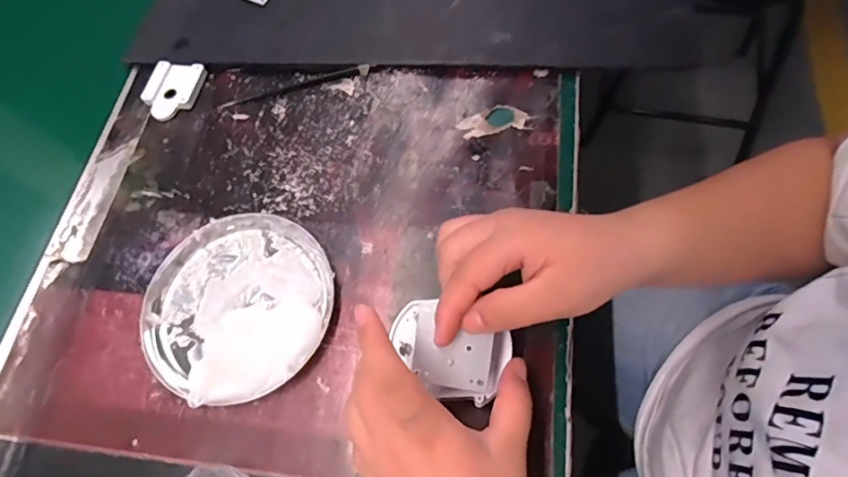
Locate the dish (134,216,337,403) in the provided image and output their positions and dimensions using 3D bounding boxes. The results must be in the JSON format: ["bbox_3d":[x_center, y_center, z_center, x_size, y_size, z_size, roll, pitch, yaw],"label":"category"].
[{"bbox_3d":[-0.126,0.043,0.341,0.128,0.014,0.125,-3,65,6],"label":"dish"}]

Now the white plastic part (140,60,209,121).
[{"bbox_3d":[-0.215,-0.126,0.429,0.047,0.007,0.055,9,67,11],"label":"white plastic part"}]

